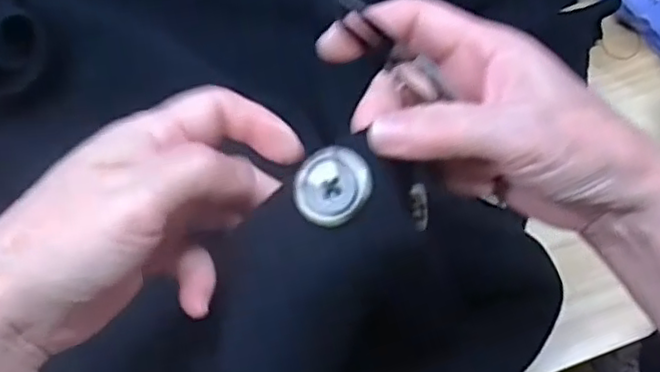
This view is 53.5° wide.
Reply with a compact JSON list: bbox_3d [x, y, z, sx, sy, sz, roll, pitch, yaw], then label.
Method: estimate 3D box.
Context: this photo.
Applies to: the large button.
[{"bbox_3d":[0.001,0.000,0.228,0.027,0.004,0.026,-3,81,17],"label":"large button"}]

